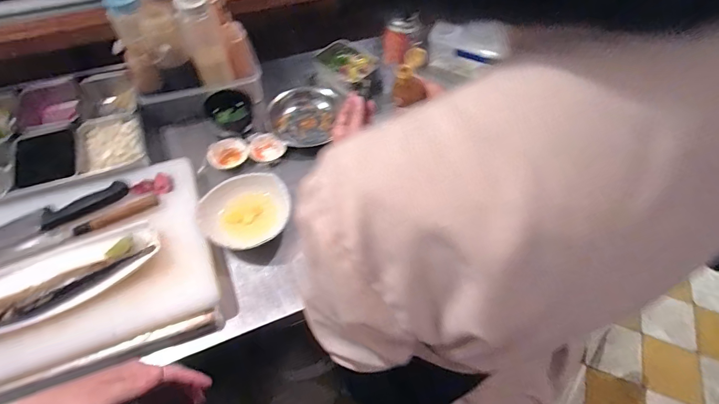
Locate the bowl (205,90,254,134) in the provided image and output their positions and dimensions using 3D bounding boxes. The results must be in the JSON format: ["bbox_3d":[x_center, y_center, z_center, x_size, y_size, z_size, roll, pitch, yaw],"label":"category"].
[{"bbox_3d":[-0.262,-0.184,0.777,0.091,0.056,0.089,0,55,0],"label":"bowl"}]

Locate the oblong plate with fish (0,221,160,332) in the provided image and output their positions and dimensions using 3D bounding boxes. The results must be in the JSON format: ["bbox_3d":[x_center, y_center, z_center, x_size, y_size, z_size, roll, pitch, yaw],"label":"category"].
[{"bbox_3d":[-0.455,0.113,0.547,0.298,0.025,0.106,-20,57,-14],"label":"oblong plate with fish"}]

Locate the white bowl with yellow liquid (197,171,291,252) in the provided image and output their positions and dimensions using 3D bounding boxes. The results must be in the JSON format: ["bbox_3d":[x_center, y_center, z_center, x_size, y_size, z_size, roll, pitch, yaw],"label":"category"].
[{"bbox_3d":[-0.197,0.025,0.662,0.150,0.059,0.143,0,55,0],"label":"white bowl with yellow liquid"}]

